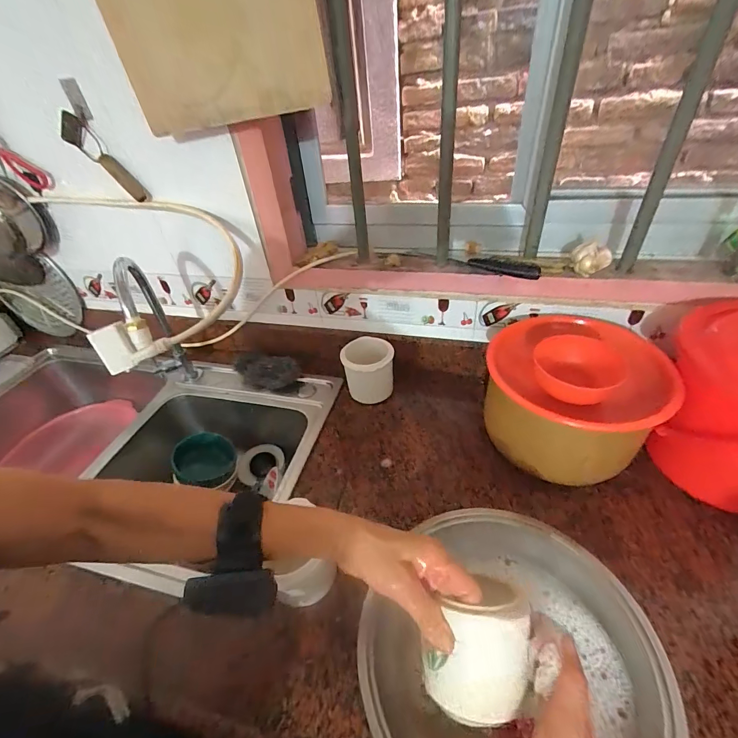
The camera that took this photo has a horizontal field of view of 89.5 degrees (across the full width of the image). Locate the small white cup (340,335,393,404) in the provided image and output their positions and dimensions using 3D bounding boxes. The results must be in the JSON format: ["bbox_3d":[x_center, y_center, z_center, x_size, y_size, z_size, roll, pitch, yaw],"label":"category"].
[{"bbox_3d":[0.001,0.003,0.686,0.088,0.100,0.080,-4,41,4],"label":"small white cup"}]

